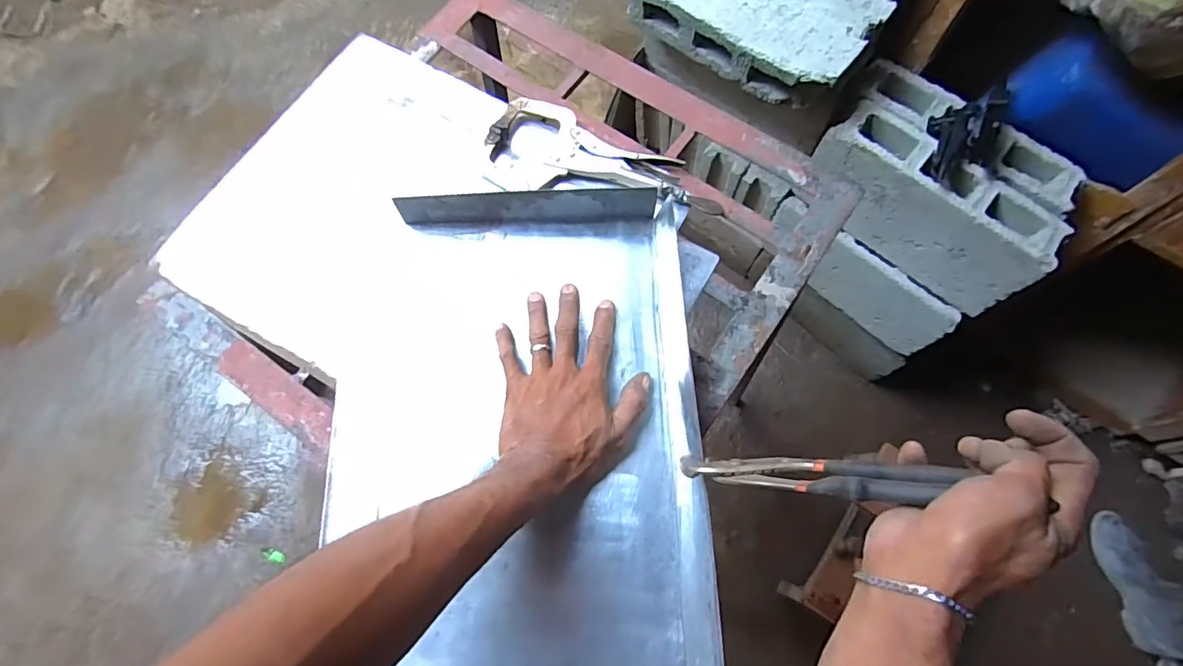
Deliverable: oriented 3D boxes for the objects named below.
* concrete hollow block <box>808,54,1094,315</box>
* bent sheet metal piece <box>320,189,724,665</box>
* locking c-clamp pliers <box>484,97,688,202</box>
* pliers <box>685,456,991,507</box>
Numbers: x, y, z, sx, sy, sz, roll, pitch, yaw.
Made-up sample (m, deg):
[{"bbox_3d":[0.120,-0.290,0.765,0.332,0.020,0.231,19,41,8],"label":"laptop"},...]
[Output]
[{"bbox_3d":[0.596,-0.254,0.960,0.394,0.189,0.200,39,76,12],"label":"concrete hollow block"},{"bbox_3d":[-0.068,0.087,0.484,0.320,0.055,0.464,-1,71,0],"label":"bent sheet metal piece"},{"bbox_3d":[-0.005,-0.192,0.583,0.209,0.019,0.105,9,72,4],"label":"locking c-clamp pliers"},{"bbox_3d":[0.152,0.100,0.384,0.188,0.072,0.031,-3,69,27],"label":"pliers"}]

